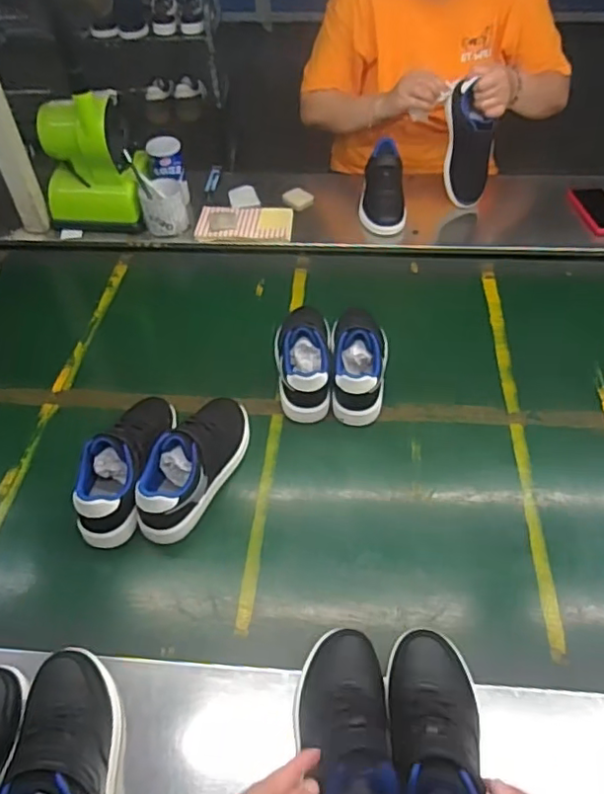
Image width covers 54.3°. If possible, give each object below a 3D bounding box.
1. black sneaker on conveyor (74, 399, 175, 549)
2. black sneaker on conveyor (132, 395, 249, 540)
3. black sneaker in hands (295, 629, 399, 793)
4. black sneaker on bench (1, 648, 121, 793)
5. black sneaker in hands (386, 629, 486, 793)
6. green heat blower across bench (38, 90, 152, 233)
[{"bbox_3d":[-0.224,0.078,0.770,0.081,0.099,0.220,7,50,9],"label":"black sneaker on conveyor"},{"bbox_3d":[-0.139,0.076,0.775,0.078,0.096,0.222,15,52,15],"label":"black sneaker on conveyor"},{"bbox_3d":[0.037,0.311,0.513,0.081,0.088,0.221,-3,38,1],"label":"black sneaker in hands"},{"bbox_3d":[-0.210,0.327,0.515,0.078,0.079,0.214,-12,51,-11],"label":"black sneaker on bench"},{"bbox_3d":[0.117,0.310,0.510,0.081,0.081,0.219,2,44,4],"label":"black sneaker in hands"},{"bbox_3d":[-0.398,-0.435,1.119,0.189,0.257,0.108,6,50,4],"label":"green heat blower across bench"}]

